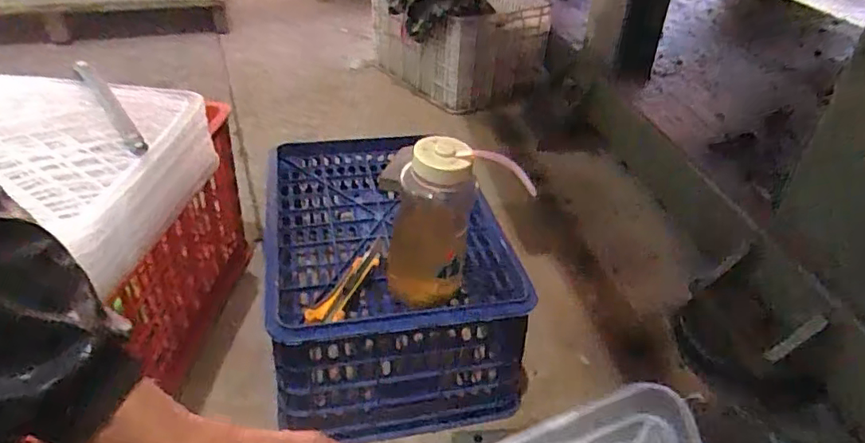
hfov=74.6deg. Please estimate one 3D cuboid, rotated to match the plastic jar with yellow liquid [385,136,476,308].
[{"bbox_3d":[-0.004,0.005,0.655,0.097,0.205,0.076,1,36,-1],"label":"plastic jar with yellow liquid"}]

